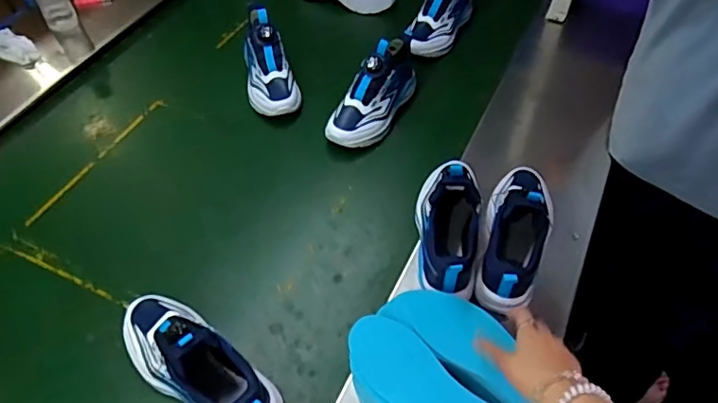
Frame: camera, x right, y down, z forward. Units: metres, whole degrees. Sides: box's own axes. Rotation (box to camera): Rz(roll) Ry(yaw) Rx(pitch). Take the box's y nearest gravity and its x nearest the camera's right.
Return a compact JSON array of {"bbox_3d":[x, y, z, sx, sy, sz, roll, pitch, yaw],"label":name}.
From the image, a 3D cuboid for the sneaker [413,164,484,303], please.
[{"bbox_3d":[0.128,0.018,0.759,0.082,0.157,0.223,4,53,4],"label":"sneaker"}]

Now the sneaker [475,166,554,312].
[{"bbox_3d":[0.226,0.029,0.742,0.092,0.132,0.231,20,57,14],"label":"sneaker"}]

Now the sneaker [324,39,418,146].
[{"bbox_3d":[0.026,-0.195,0.964,0.085,0.129,0.204,26,58,19],"label":"sneaker"}]

